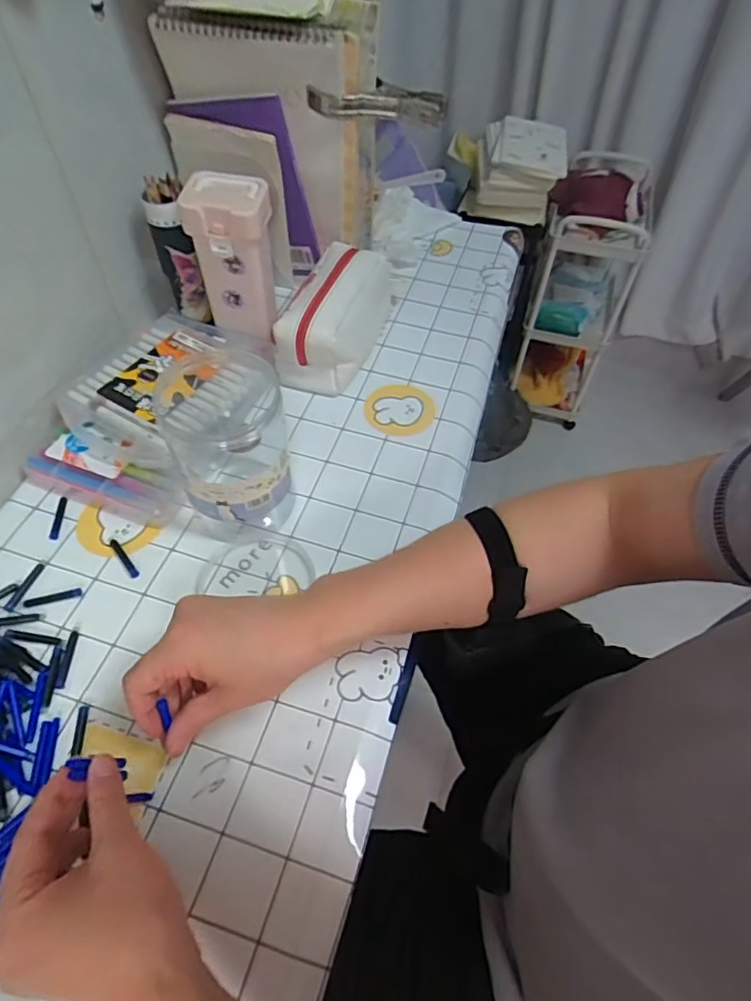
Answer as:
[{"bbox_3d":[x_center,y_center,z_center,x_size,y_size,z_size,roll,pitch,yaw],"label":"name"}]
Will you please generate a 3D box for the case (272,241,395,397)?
[{"bbox_3d":[-0.042,-0.223,0.681,0.090,0.092,0.204,14,54,7],"label":"case"}]

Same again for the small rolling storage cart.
[{"bbox_3d":[0.541,-0.551,1.554,0.238,0.573,0.385,22,56,13],"label":"small rolling storage cart"}]

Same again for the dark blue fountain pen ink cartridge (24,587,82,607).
[{"bbox_3d":[-0.278,0.083,0.497,0.046,0.004,0.009,-12,55,-11],"label":"dark blue fountain pen ink cartridge"}]

